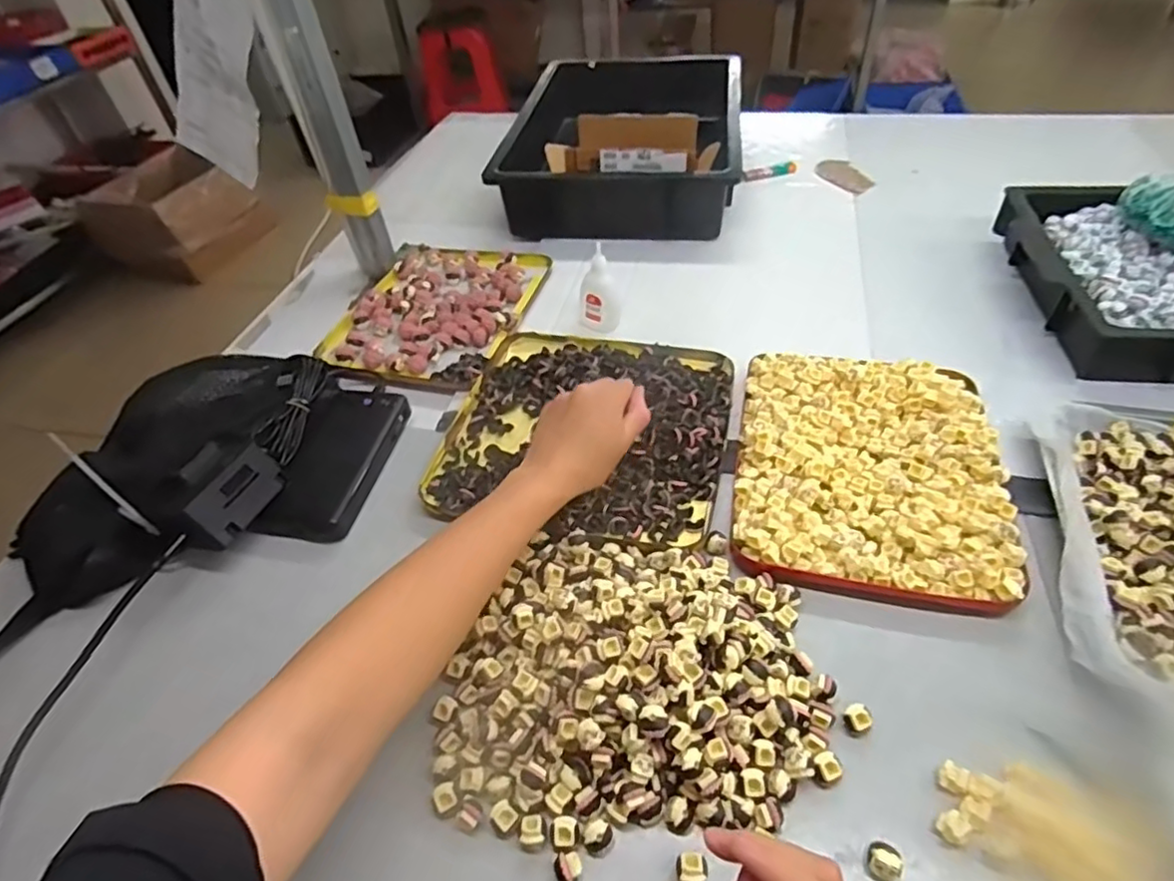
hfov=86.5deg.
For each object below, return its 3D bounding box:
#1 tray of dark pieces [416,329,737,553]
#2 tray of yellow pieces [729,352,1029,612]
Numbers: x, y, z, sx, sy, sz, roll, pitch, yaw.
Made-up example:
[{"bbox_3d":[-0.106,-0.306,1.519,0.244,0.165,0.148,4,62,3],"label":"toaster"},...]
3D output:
[{"bbox_3d":[0.001,-0.014,0.568,0.240,0.023,0.246,9,48,12],"label":"tray of dark pieces"},{"bbox_3d":[0.226,0.015,0.506,0.194,0.028,0.239,8,47,14],"label":"tray of yellow pieces"}]

